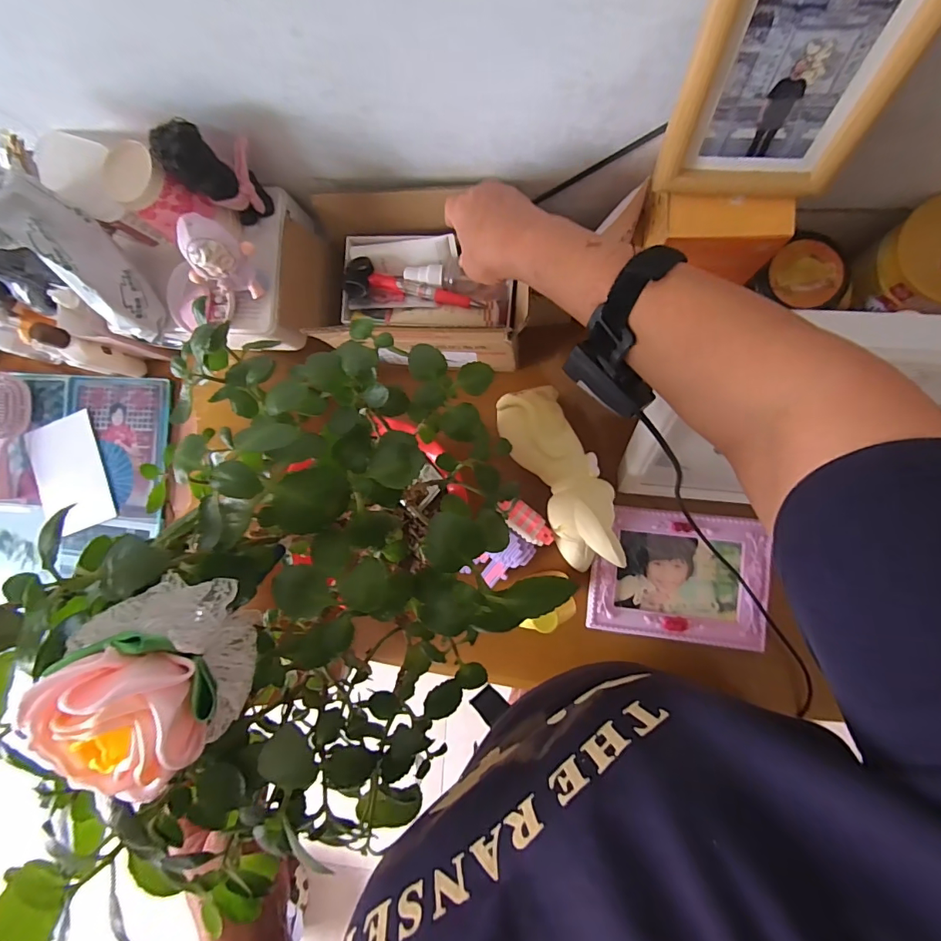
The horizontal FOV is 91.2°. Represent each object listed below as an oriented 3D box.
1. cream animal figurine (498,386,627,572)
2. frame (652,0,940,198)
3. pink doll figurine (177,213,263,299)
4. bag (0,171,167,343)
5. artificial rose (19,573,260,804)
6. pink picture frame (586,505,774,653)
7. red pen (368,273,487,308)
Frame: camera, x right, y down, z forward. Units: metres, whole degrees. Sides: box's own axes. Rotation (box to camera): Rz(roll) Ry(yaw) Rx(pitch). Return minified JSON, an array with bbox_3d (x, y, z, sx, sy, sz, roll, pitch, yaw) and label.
[{"bbox_3d":[0.111,0.009,0.549,0.082,0.088,0.217,-27,84,5],"label":"cream animal figurine"},{"bbox_3d":[0.190,-0.238,0.268,0.120,0.170,0.014,6,72,6],"label":"frame"},{"bbox_3d":[-0.228,-0.191,0.421,0.041,0.076,0.053,36,92,8],"label":"pink doll figurine"},{"bbox_3d":[-0.340,-0.177,0.409,0.043,0.152,0.076,-21,61,6],"label":"bag"},{"bbox_3d":[-0.143,0.096,0.211,0.064,0.077,0.082,5,88,8],"label":"artificial rose"},{"bbox_3d":[0.258,0.130,0.565,0.206,0.019,0.153,5,88,8],"label":"pink picture frame"},{"bbox_3d":[-0.046,-0.184,0.472,0.120,0.008,0.015,15,89,8],"label":"red pen"}]

